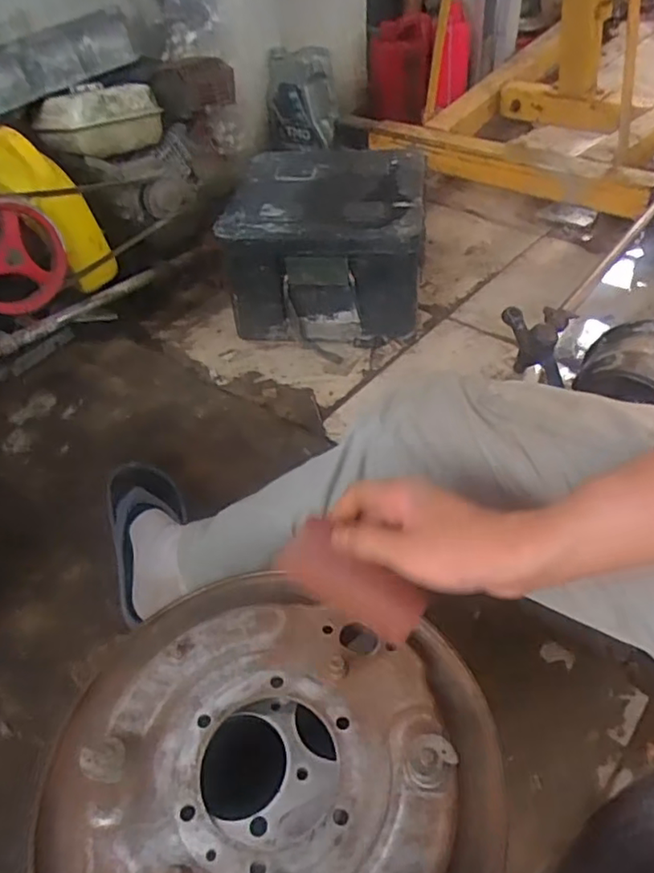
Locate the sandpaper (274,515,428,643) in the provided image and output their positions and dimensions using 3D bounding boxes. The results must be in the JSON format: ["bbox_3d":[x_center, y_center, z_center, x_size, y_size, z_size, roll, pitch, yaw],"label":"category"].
[{"bbox_3d":[0.015,0.097,0.409,0.102,0.048,0.011,29,19,13],"label":"sandpaper"}]

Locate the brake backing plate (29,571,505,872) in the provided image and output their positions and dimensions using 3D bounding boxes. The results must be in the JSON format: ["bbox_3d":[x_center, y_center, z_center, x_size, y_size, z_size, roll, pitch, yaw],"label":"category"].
[{"bbox_3d":[-0.042,0.228,0.396,0.288,0.036,0.279,-2,45,2],"label":"brake backing plate"}]

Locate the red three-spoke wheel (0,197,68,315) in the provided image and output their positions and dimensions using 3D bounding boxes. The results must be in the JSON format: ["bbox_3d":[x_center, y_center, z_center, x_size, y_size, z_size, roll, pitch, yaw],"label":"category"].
[{"bbox_3d":[-0.520,-0.290,0.998,0.049,0.197,0.184,17,50,22],"label":"red three-spoke wheel"}]

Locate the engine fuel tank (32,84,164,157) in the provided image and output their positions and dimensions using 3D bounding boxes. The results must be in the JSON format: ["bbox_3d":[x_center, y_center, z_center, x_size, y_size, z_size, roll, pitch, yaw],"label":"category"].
[{"bbox_3d":[-0.405,-0.569,1.089,0.218,0.097,0.082,-24,48,-18],"label":"engine fuel tank"}]

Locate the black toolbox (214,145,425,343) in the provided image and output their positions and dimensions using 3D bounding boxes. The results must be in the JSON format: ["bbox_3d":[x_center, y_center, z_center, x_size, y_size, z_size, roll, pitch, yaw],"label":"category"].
[{"bbox_3d":[0.009,-0.384,1.227,0.354,0.243,0.350,2,45,7],"label":"black toolbox"}]

